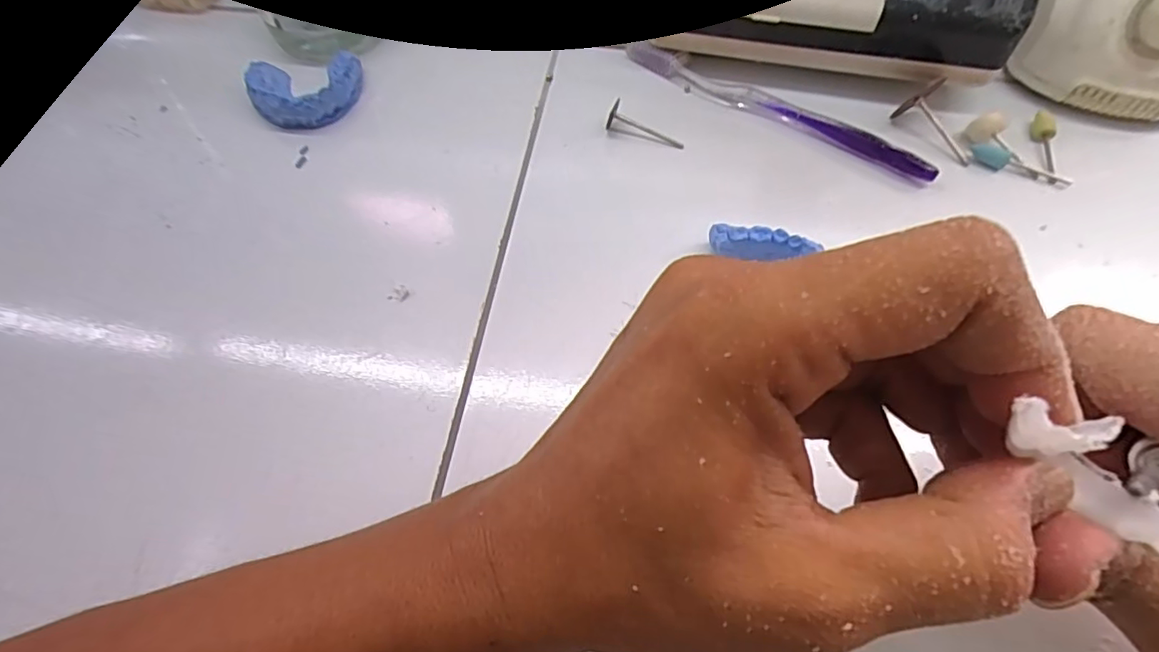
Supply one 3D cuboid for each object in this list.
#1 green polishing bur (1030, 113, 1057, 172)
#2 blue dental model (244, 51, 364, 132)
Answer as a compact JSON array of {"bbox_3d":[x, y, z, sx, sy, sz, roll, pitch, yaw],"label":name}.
[{"bbox_3d":[0.254,-0.102,0.306,0.010,0.007,0.042,15,61,9],"label":"green polishing bur"},{"bbox_3d":[-0.158,-0.136,0.323,0.059,0.018,0.050,-4,60,-2],"label":"blue dental model"}]

